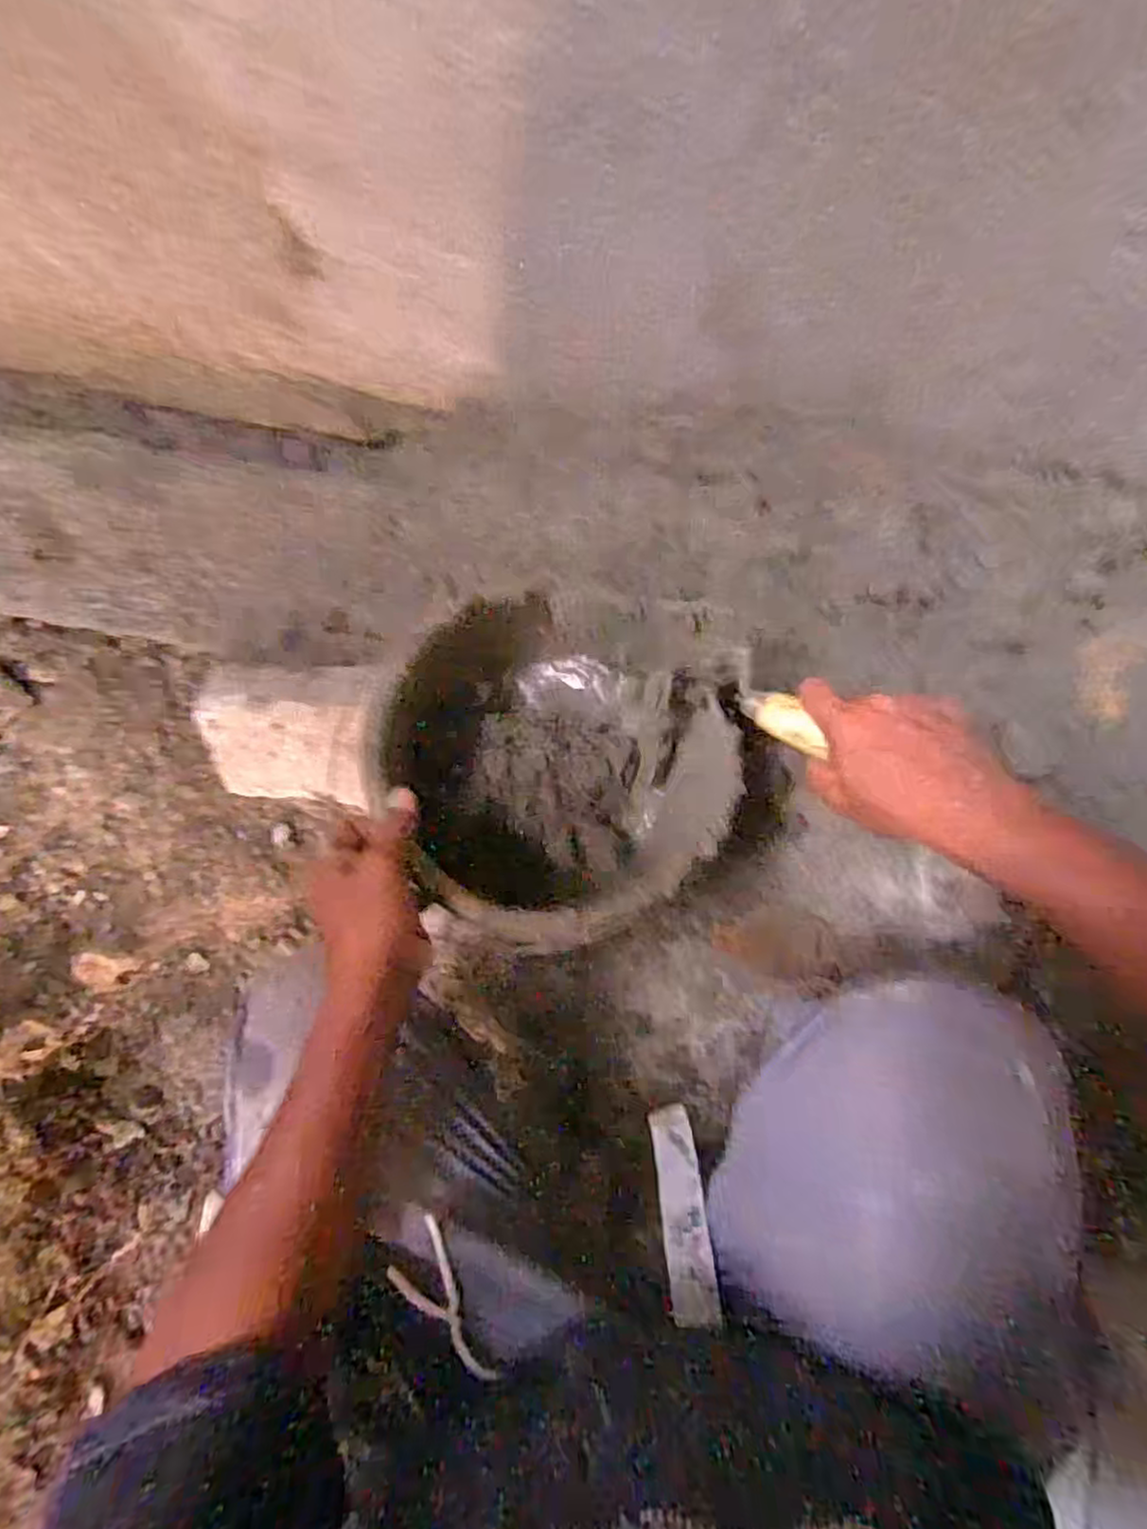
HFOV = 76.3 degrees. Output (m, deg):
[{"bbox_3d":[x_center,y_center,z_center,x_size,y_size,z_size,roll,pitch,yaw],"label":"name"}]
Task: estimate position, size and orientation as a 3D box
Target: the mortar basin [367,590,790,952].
[{"bbox_3d":[0.012,-0.001,0.582,0.283,0.155,0.262,0,85,3],"label":"mortar basin"}]

